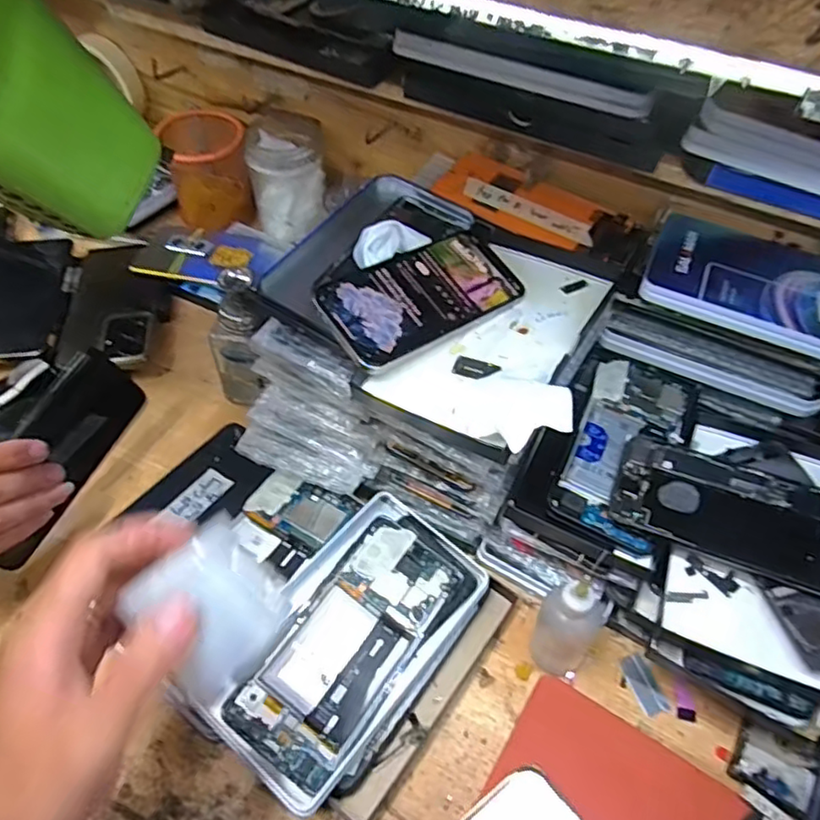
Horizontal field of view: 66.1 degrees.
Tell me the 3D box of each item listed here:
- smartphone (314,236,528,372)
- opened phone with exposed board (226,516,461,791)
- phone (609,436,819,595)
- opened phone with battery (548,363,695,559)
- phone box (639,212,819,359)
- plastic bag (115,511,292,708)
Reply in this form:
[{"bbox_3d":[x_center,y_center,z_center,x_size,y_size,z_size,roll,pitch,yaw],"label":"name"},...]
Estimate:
[{"bbox_3d":[0.007,-0.081,0.437,0.143,0.012,0.074,-30,74,-29],"label":"smartphone"},{"bbox_3d":[-0.035,0.144,0.396,0.071,0.006,0.160,35,57,10],"label":"opened phone with exposed board"},{"bbox_3d":[0.217,0.067,0.418,0.153,0.006,0.075,17,57,19],"label":"phone"},{"bbox_3d":[0.160,0.024,0.462,0.074,0.010,0.158,22,55,14],"label":"opened phone with battery"},{"bbox_3d":[0.269,-0.088,0.458,0.183,0.017,0.106,21,55,13],"label":"phone box"},{"bbox_3d":[-0.084,0.085,0.272,0.058,0.009,0.058,52,56,-9],"label":"plastic bag"}]

